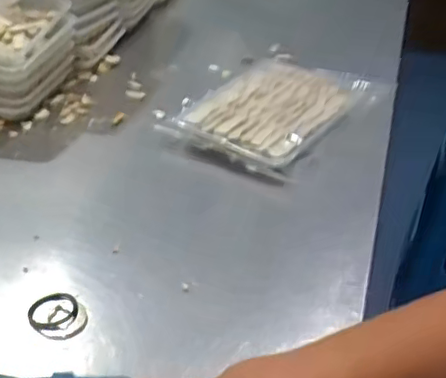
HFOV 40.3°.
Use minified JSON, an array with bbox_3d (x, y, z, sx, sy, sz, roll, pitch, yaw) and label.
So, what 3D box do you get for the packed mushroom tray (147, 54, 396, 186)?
[{"bbox_3d":[0.067,-0.109,0.813,0.212,0.035,0.278,24,40,28],"label":"packed mushroom tray"}]

